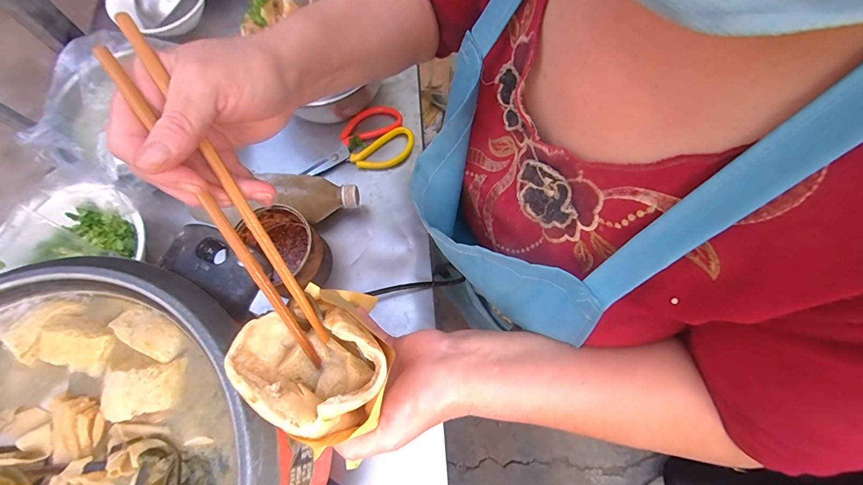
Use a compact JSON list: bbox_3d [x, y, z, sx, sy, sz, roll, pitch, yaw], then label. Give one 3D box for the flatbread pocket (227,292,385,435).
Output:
[{"bbox_3d":[-0.076,0.073,0.236,0.094,0.053,0.075,38,75,12],"label":"flatbread pocket"}]

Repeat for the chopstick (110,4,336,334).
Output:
[{"bbox_3d":[-0.113,-0.022,0.219,0.008,0.009,0.207,-27,114,-8],"label":"chopstick"}]

